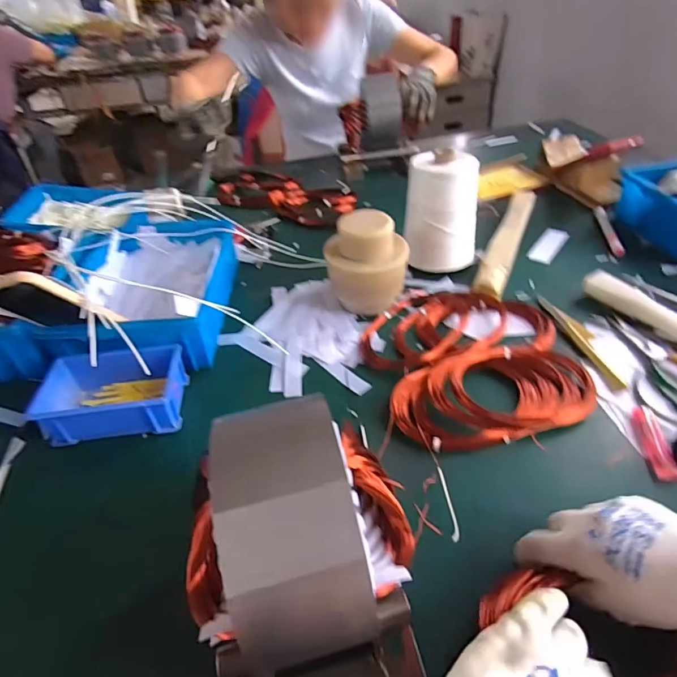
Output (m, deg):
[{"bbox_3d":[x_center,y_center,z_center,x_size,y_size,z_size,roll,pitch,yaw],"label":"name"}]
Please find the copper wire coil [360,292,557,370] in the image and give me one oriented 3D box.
[{"bbox_3d":[0.150,-0.018,0.596,0.244,0.034,0.150,-11,41,-10],"label":"copper wire coil"}]

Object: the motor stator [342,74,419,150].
[{"bbox_3d":[0.097,-0.512,1.012,0.164,0.147,0.141,7,43,13],"label":"motor stator"}]

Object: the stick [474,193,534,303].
[{"bbox_3d":[0.279,-0.167,0.732,0.043,0.033,0.332,16,44,21],"label":"stick"}]

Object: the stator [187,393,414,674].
[{"bbox_3d":[-0.012,0.111,0.280,0.116,0.122,0.150,-5,42,0],"label":"stator"}]

